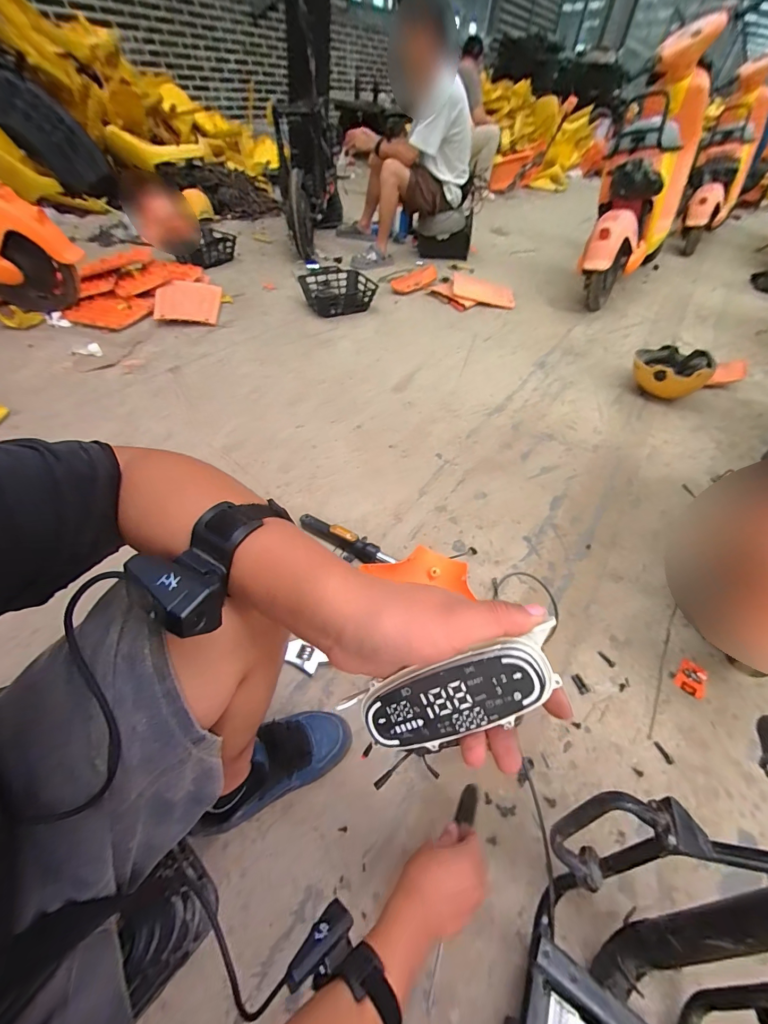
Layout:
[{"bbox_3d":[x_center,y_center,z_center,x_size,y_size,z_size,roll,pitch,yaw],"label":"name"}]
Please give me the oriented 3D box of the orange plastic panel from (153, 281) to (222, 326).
[{"bbox_3d":[-0.817,-0.882,1.575,0.244,0.035,0.252,3,64,-7],"label":"orange plastic panel"}]

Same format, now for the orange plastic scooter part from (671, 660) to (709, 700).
[{"bbox_3d":[0.644,0.348,0.787,0.071,0.012,0.054,-35,60,-29],"label":"orange plastic scooter part"}]

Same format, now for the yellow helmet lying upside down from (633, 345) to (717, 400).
[{"bbox_3d":[1.095,-0.536,1.460,0.260,0.151,0.201,36,56,24],"label":"yellow helmet lying upside down"}]

